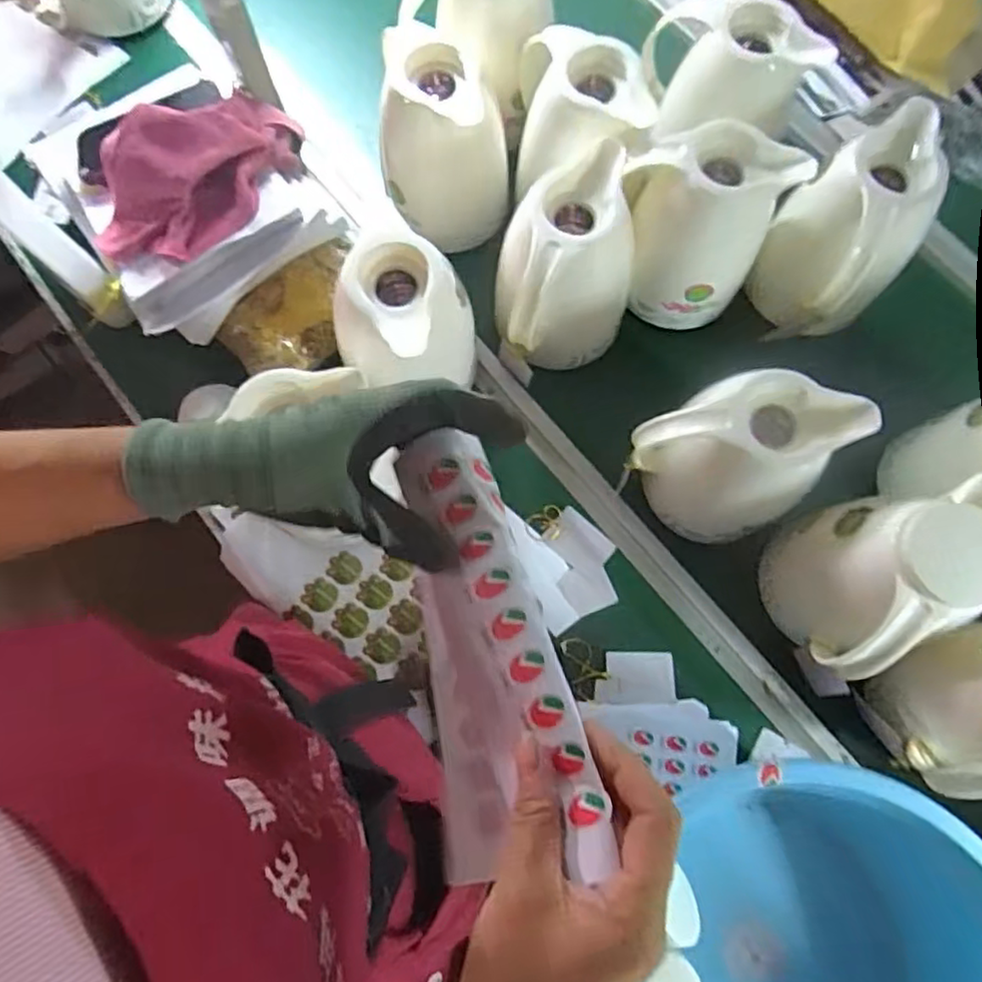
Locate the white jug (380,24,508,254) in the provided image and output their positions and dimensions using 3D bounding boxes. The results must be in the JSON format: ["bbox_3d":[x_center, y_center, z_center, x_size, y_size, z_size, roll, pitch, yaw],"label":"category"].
[{"bbox_3d":[-0.052,-0.382,0.727,0.134,0.195,0.120,-13,76,-4],"label":"white jug"}]

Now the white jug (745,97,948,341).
[{"bbox_3d":[0.363,-0.262,0.674,0.144,0.175,0.124,-27,77,-8],"label":"white jug"}]

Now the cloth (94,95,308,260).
[{"bbox_3d":[-0.285,-0.310,0.644,0.237,0.087,0.131,-37,79,-10],"label":"cloth"}]

